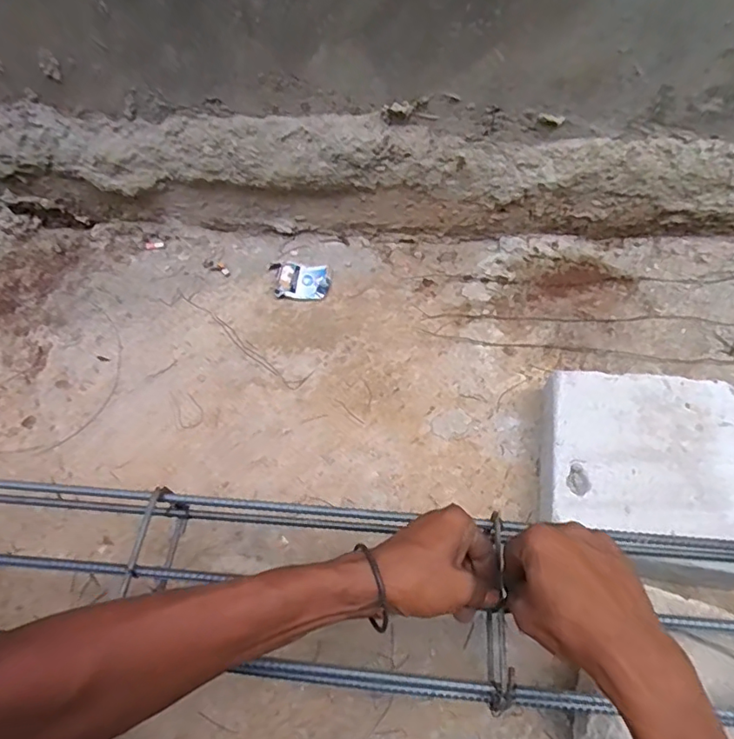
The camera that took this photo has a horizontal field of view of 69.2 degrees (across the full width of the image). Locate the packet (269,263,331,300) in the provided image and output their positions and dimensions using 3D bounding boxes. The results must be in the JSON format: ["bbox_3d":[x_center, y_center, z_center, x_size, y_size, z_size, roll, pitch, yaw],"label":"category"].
[{"bbox_3d":[-0.102,-0.135,0.810,0.088,0.018,0.060,-2,58,2],"label":"packet"}]

